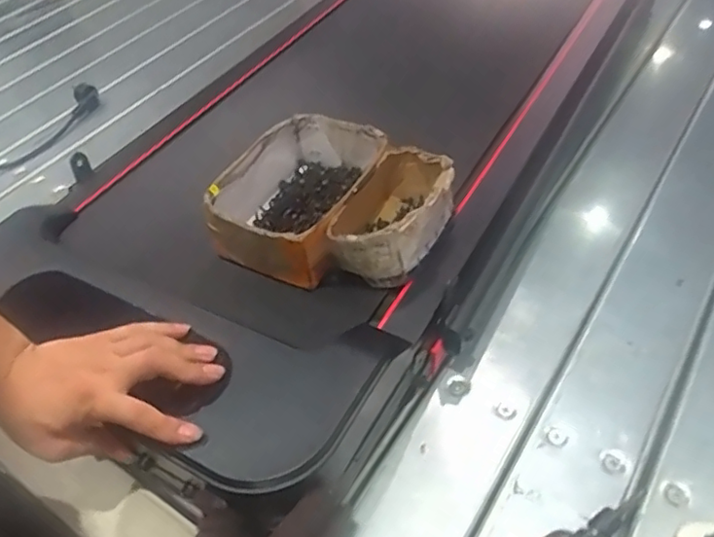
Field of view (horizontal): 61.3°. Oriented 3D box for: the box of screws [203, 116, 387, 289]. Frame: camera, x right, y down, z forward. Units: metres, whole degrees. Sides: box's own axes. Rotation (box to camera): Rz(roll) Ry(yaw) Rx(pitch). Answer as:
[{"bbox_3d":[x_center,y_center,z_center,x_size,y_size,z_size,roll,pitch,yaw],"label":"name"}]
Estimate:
[{"bbox_3d":[-0.057,-0.074,0.621,0.137,0.070,0.186,17,47,16],"label":"box of screws"}]

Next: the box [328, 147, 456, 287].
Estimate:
[{"bbox_3d":[0.037,-0.049,0.582,0.083,0.073,0.143,20,48,18],"label":"box"}]

